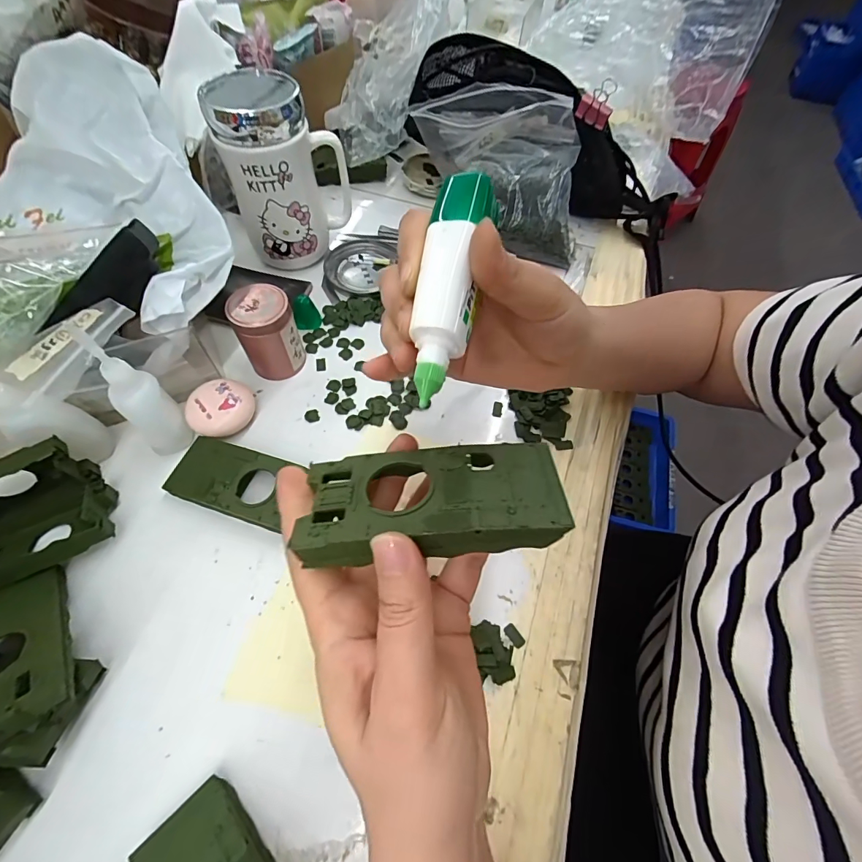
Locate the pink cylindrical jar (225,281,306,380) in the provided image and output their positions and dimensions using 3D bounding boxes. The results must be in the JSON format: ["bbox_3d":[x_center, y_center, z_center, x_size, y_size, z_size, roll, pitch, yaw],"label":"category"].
[{"bbox_3d":[-0.129,-0.076,0.331,0.044,0.070,0.039,-23,63,-14],"label":"pink cylindrical jar"}]

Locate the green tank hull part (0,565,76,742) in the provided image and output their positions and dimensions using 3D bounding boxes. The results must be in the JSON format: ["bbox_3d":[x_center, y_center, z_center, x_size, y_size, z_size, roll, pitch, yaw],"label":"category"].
[{"bbox_3d":[-0.221,0.119,0.222,0.043,0.026,0.097,-35,46,-19],"label":"green tank hull part"}]

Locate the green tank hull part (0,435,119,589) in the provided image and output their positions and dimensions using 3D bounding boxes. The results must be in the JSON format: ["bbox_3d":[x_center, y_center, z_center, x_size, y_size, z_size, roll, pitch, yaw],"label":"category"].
[{"bbox_3d":[-0.267,0.062,0.257,0.112,0.046,0.077,-29,65,-17],"label":"green tank hull part"}]

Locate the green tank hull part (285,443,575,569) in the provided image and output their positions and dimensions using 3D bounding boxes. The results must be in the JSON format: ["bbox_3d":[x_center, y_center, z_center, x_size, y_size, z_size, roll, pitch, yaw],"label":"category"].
[{"bbox_3d":[0.001,0.030,0.169,0.101,0.018,0.052,-4,42,3],"label":"green tank hull part"}]

